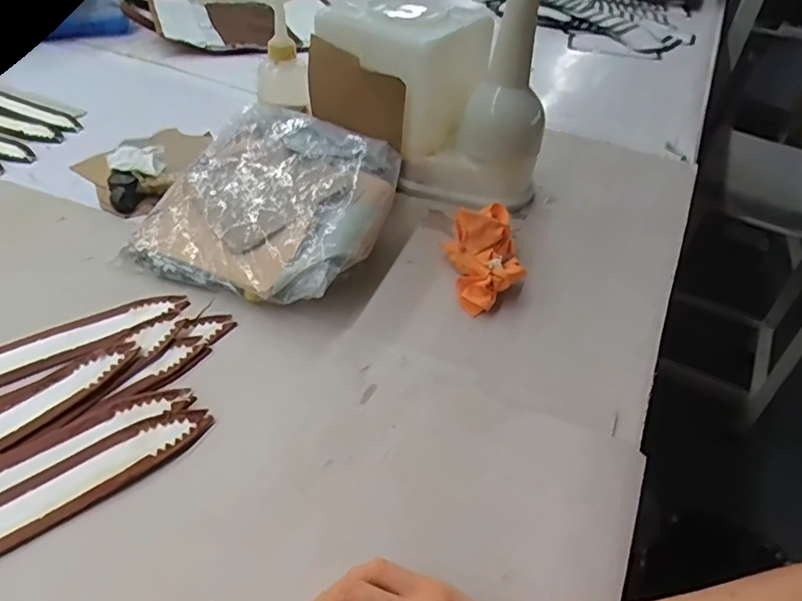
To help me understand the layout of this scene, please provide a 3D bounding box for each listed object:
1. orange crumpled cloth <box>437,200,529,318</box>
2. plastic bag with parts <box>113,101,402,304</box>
[{"bbox_3d":[0.075,-0.044,0.508,0.059,0.057,0.100,-4,43,-8],"label":"orange crumpled cloth"},{"bbox_3d":[-0.115,-0.097,0.546,0.218,0.067,0.223,18,45,16],"label":"plastic bag with parts"}]

